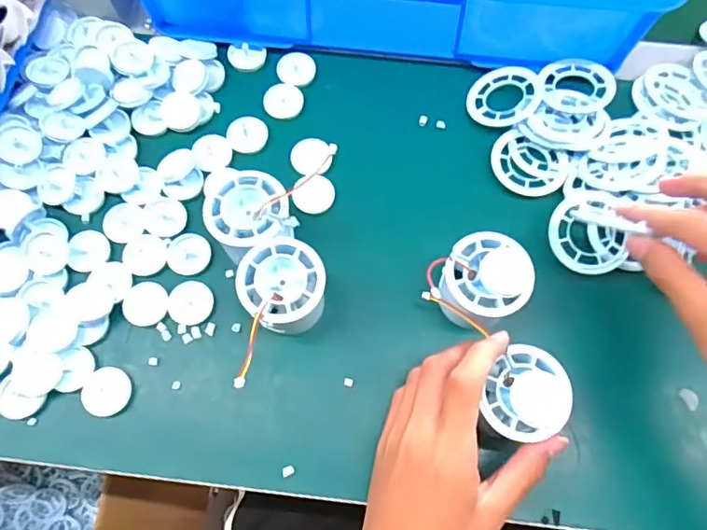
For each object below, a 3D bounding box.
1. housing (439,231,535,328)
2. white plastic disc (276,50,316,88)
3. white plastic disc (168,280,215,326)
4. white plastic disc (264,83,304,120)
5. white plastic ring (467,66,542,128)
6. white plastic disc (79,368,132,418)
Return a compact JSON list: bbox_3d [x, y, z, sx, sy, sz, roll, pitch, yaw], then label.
[{"bbox_3d":[0.086,0.015,0.368,0.053,0.048,0.058,0,70,1],"label":"housing"},{"bbox_3d":[-0.048,-0.163,0.452,0.031,0.004,0.033,0,70,1],"label":"white plastic disc"},{"bbox_3d":[-0.116,0.026,0.388,0.030,0.004,0.031,0,70,1],"label":"white plastic disc"},{"bbox_3d":[-0.057,-0.133,0.443,0.031,0.005,0.032,0,70,1],"label":"white plastic disc"},{"bbox_3d":[0.120,-0.136,0.437,0.055,0.006,0.054,-5,67,16],"label":"white plastic ring"},{"bbox_3d":[-0.166,0.085,0.366,0.029,0.005,0.032,12,71,5],"label":"white plastic disc"}]

